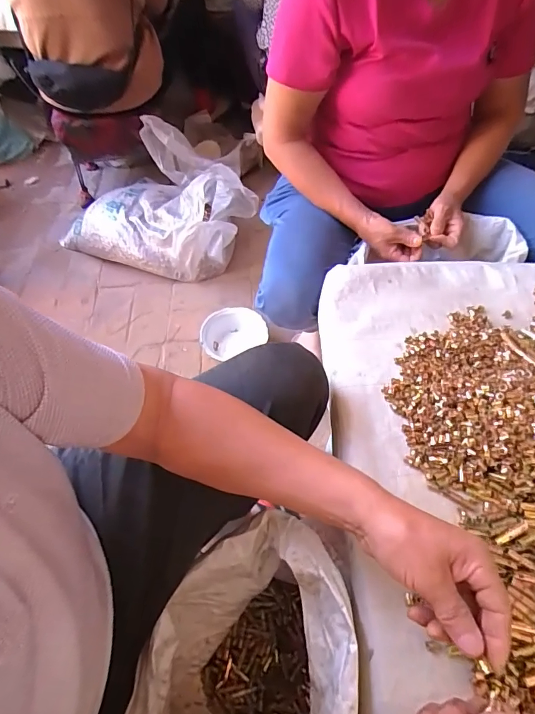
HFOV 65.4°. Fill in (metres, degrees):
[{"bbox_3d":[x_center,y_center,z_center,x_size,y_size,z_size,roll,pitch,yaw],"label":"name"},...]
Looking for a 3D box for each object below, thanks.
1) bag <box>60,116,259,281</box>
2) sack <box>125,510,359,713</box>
[{"bbox_3d":[-0.342,-0.479,1.286,0.532,0.265,0.385,24,60,17],"label":"bag"},{"bbox_3d":[-0.019,0.402,0.552,0.215,0.369,0.274,35,64,22],"label":"sack"}]

